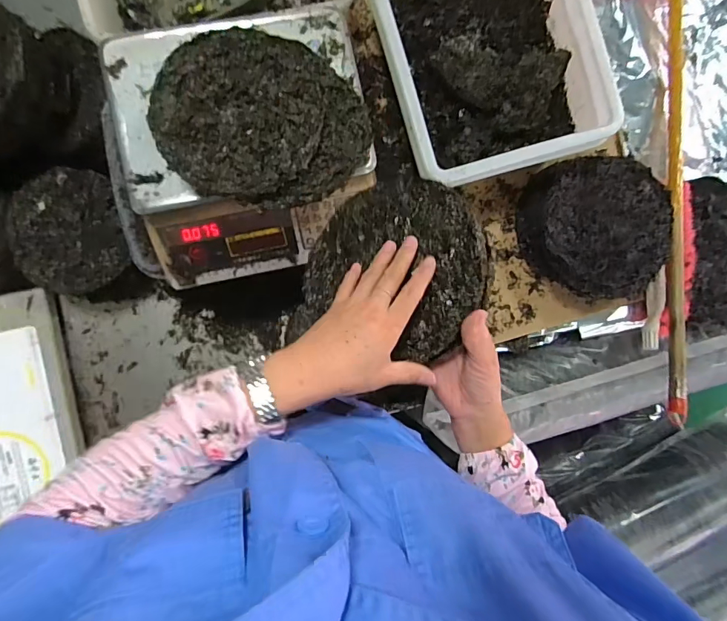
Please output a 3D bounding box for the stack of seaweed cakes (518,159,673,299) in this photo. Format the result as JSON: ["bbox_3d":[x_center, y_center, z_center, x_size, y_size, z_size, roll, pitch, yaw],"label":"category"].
[{"bbox_3d":[0.360,-0.126,0.695,0.207,0.089,0.215,-4,88,-6],"label":"stack of seaweed cakes"}]

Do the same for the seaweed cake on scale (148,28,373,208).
[{"bbox_3d":[-0.116,-0.226,0.511,0.239,0.027,0.198,-5,88,-6],"label":"seaweed cake on scale"}]

